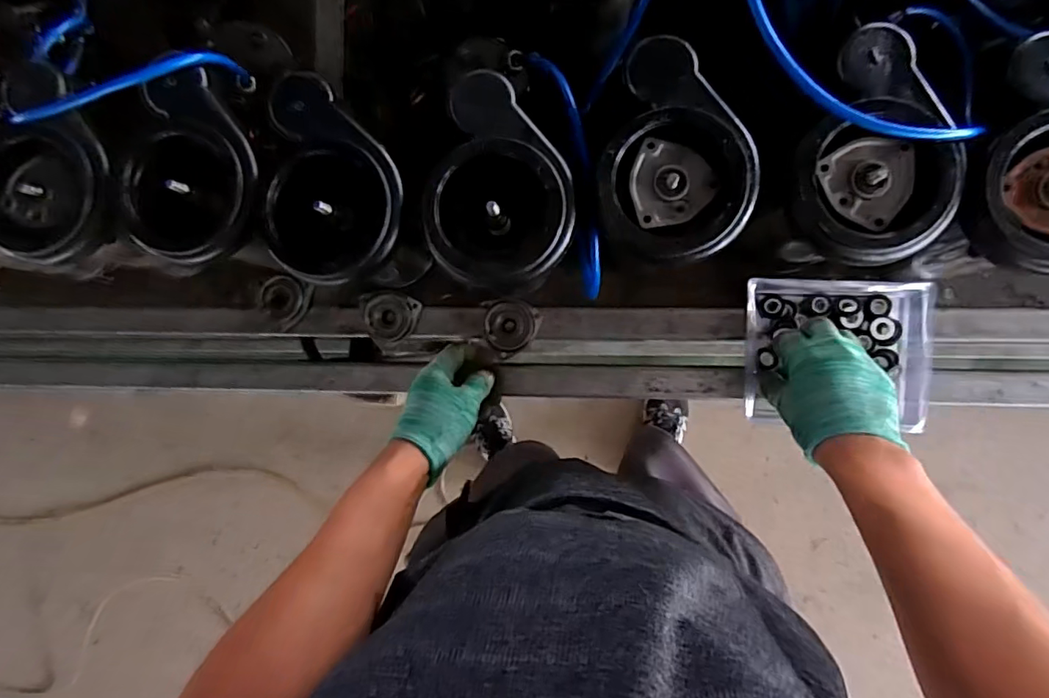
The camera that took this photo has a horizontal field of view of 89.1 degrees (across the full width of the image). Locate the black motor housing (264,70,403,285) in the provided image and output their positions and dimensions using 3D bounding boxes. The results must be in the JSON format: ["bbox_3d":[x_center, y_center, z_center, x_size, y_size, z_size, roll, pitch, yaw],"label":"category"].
[{"bbox_3d":[-0.152,-0.138,0.439,0.109,0.035,0.165,4,91,6],"label":"black motor housing"}]

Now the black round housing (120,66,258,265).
[{"bbox_3d":[-0.278,-0.152,0.441,0.125,0.036,0.156,15,92,5],"label":"black round housing"}]

